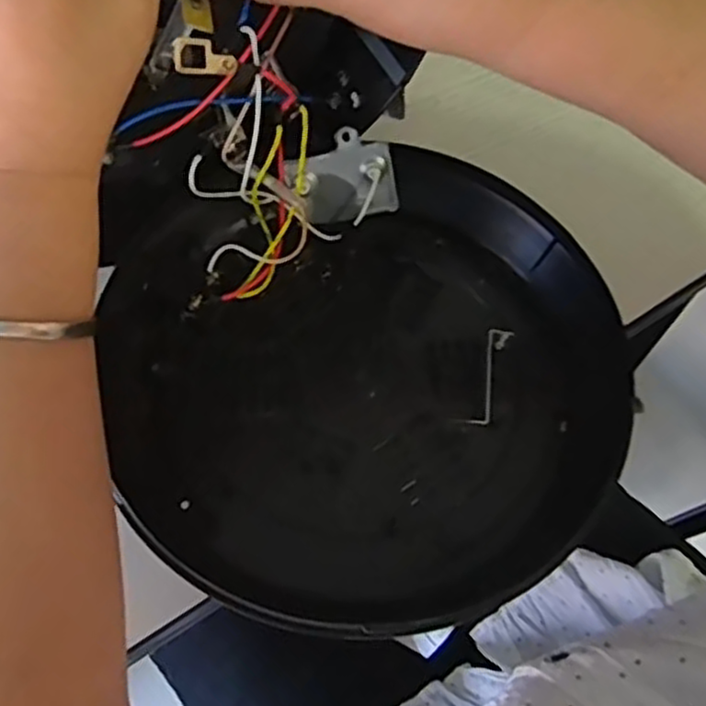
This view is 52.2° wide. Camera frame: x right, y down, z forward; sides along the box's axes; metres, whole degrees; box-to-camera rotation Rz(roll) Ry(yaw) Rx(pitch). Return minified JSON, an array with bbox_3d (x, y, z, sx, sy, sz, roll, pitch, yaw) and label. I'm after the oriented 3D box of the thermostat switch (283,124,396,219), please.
[{"bbox_3d":[-0.007,-0.099,0.407,0.059,0.049,0.007,-11,32,3],"label":"thermostat switch"}]

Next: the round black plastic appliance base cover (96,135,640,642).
[{"bbox_3d":[0.013,0.006,0.362,0.252,0.037,0.239,1,64,-2],"label":"round black plastic appliance base cover"}]

